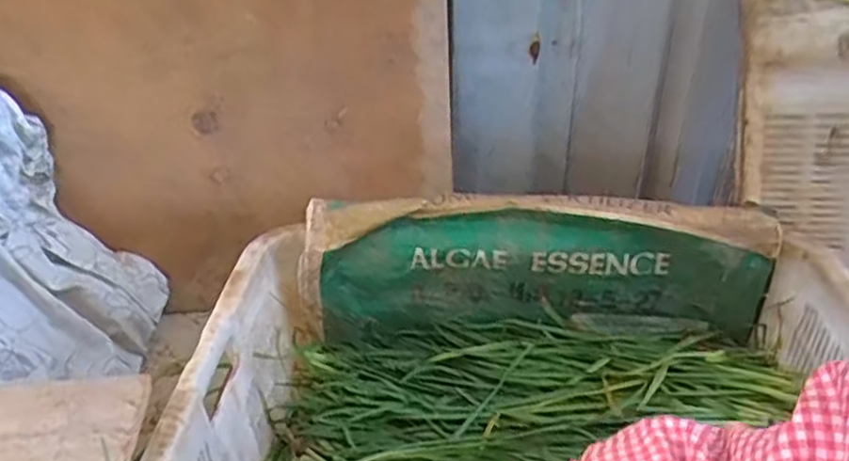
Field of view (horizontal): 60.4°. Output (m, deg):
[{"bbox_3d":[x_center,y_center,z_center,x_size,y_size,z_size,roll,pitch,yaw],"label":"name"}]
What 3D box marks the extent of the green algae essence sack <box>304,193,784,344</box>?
[{"bbox_3d":[0.131,0.051,0.894,0.535,0.190,0.055,1,33,3],"label":"green algae essence sack"}]

